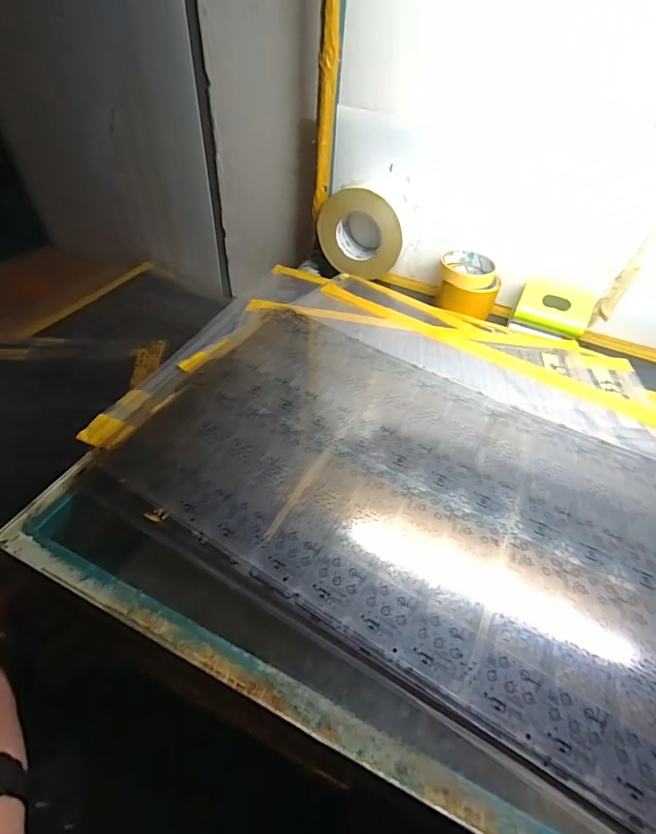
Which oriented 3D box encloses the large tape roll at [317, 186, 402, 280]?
[{"bbox_3d":[0.059,-0.305,0.655,0.142,0.125,0.064,25,50,18],"label":"large tape roll"}]

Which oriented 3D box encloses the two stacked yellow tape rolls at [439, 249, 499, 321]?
[{"bbox_3d":[0.220,-0.210,0.627,0.097,0.063,0.082,20,48,14],"label":"two stacked yellow tape rolls"}]

